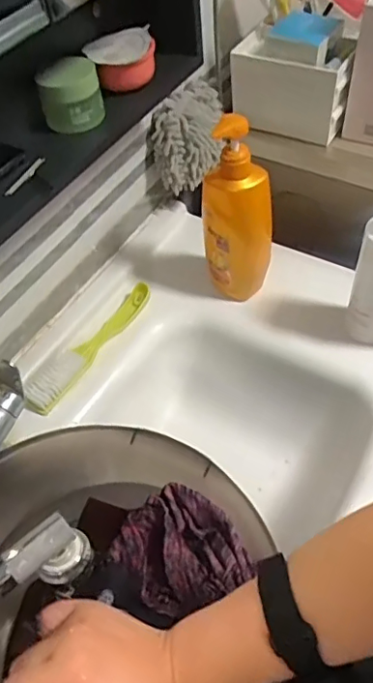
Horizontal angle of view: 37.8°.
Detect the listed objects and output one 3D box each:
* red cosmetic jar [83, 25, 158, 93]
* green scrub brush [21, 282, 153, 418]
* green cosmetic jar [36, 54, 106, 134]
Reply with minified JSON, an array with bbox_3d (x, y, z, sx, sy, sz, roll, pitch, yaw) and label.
[{"bbox_3d":[-0.070,-0.312,0.602,0.073,0.041,0.073,-13,53,-4],"label":"red cosmetic jar"},{"bbox_3d":[-0.130,0.002,0.747,0.036,0.038,0.235,25,60,23],"label":"green scrub brush"},{"bbox_3d":[-0.121,-0.259,0.568,0.061,0.053,0.060,-3,53,4],"label":"green cosmetic jar"}]

